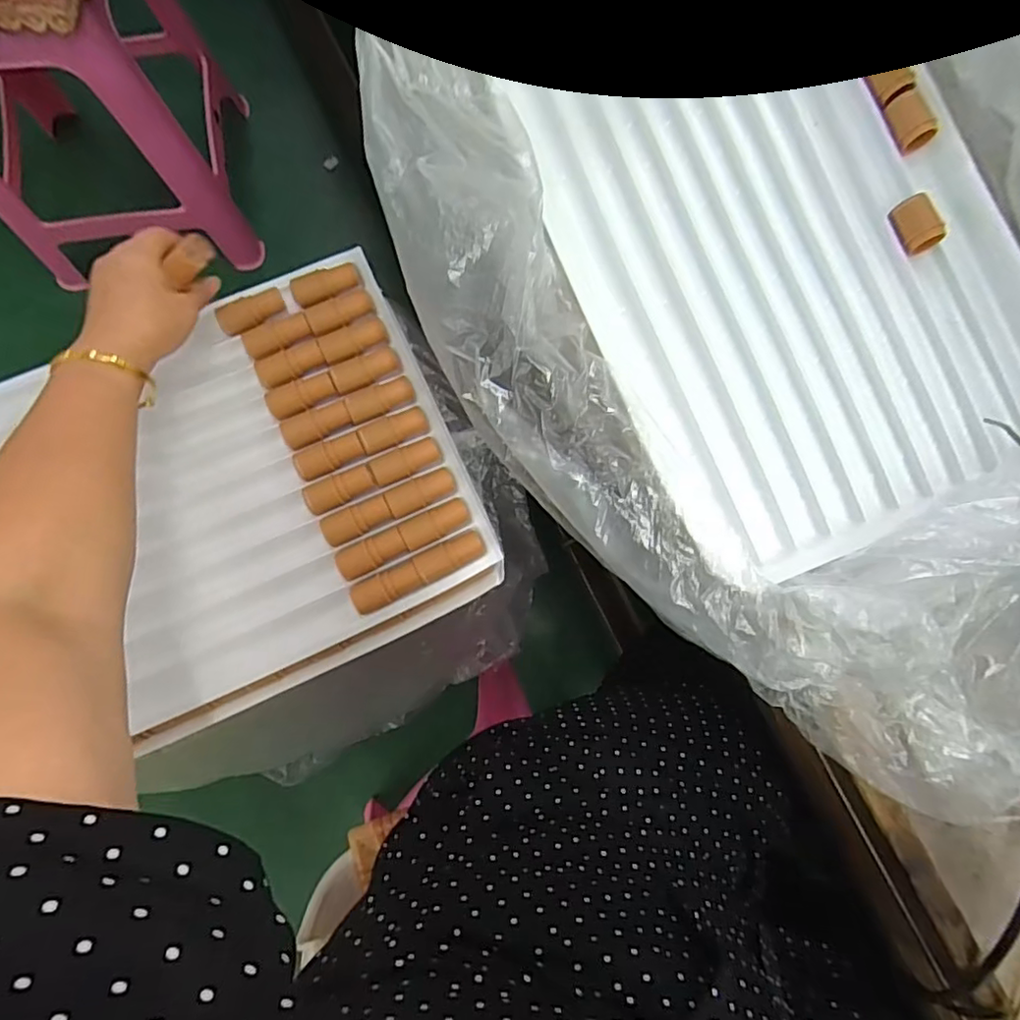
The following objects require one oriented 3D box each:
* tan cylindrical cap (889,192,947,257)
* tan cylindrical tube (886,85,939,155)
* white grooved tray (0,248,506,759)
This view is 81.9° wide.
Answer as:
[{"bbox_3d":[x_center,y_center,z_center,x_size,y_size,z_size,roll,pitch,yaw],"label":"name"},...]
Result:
[{"bbox_3d":[0.288,-0.203,0.417,0.024,0.020,0.038,-21,83,-6],"label":"tan cylindrical cap"},{"bbox_3d":[0.293,-0.285,0.432,0.023,0.017,0.039,-21,83,-5],"label":"tan cylindrical tube"},{"bbox_3d":[-0.268,-0.001,0.498,0.441,0.042,0.329,-24,83,-6],"label":"white grooved tray"}]

